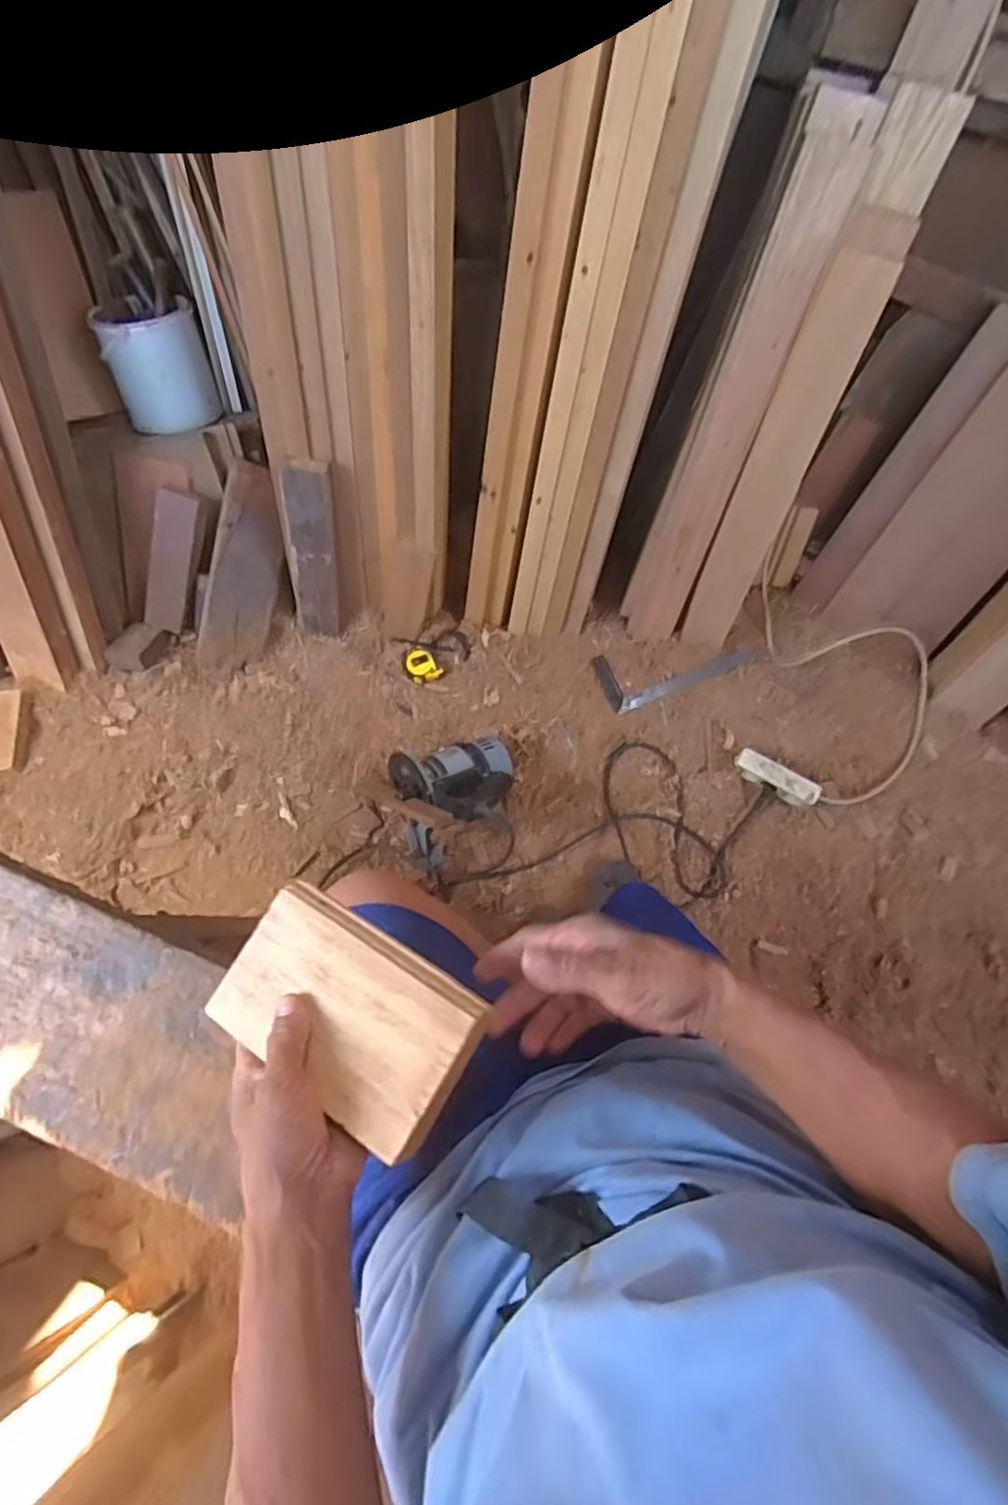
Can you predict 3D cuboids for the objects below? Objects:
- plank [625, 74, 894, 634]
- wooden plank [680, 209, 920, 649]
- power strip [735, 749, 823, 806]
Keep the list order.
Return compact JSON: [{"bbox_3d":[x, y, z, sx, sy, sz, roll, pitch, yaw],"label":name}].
[{"bbox_3d":[0.362,-0.527,1.108,0.111,0.825,0.047,19,48,5],"label":"plank"},{"bbox_3d":[0.443,-0.446,1.092,0.101,0.686,0.045,13,50,3],"label":"wooden plank"},{"bbox_3d":[0.511,0.050,1.256,0.156,0.061,0.044,27,72,8],"label":"power strip"}]

